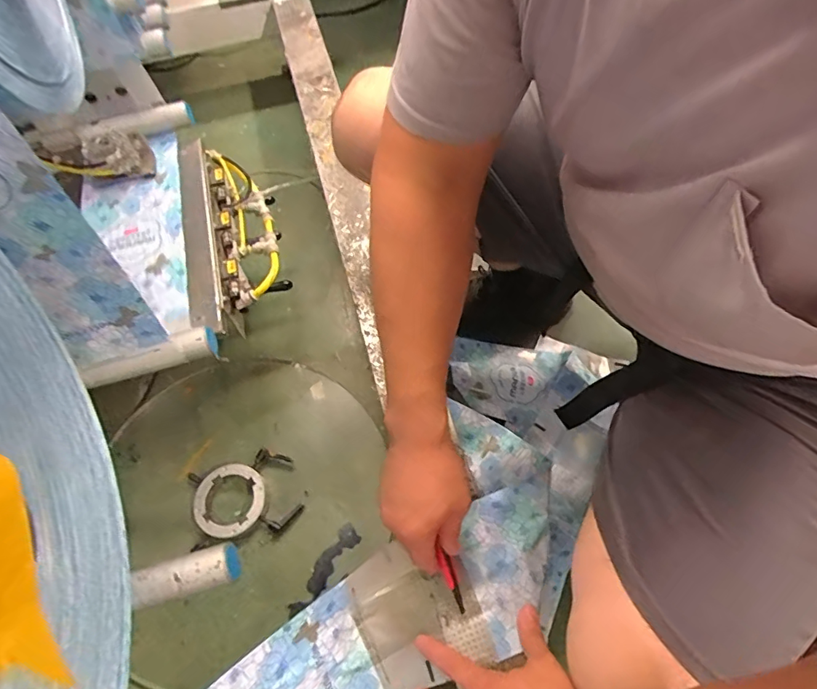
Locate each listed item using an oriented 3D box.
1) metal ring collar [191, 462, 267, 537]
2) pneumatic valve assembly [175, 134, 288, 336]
[{"bbox_3d":[-0.273,0.238,0.734,0.107,0.028,0.106,-2,62,3],"label":"metal ring collar"},{"bbox_3d":[-0.281,-0.186,0.773,0.121,0.089,0.402,-16,62,-5],"label":"pneumatic valve assembly"}]

